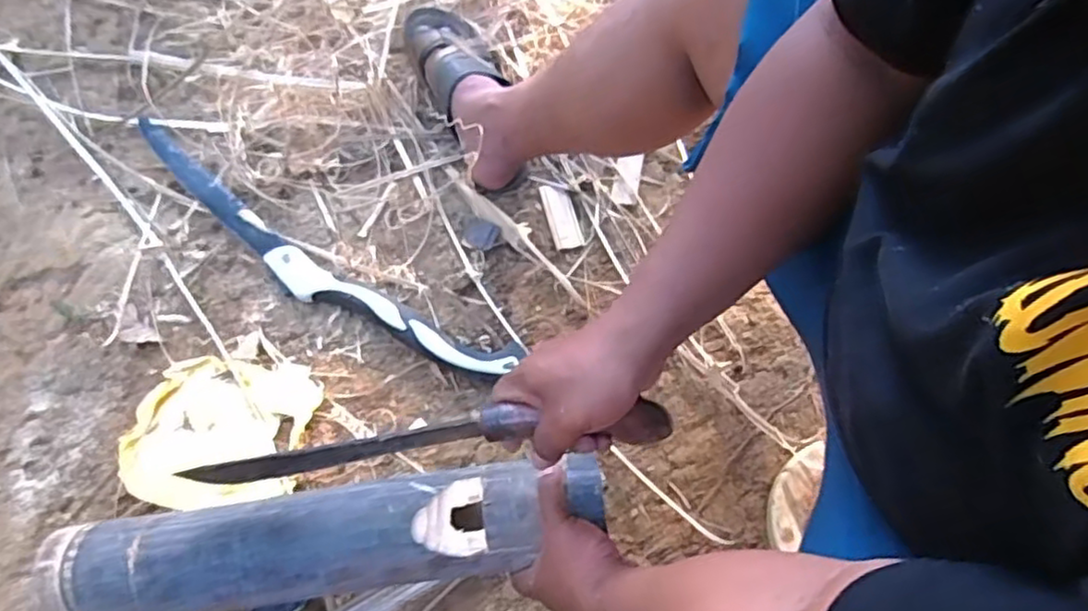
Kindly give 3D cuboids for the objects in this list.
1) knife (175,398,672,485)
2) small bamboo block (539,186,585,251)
[{"bbox_3d":[-0.099,0.105,0.513,0.377,0.047,0.023,-9,59,10],"label":"knife"},{"bbox_3d":[0.022,-0.119,0.876,0.040,0.014,0.097,-13,61,-7],"label":"small bamboo block"}]

